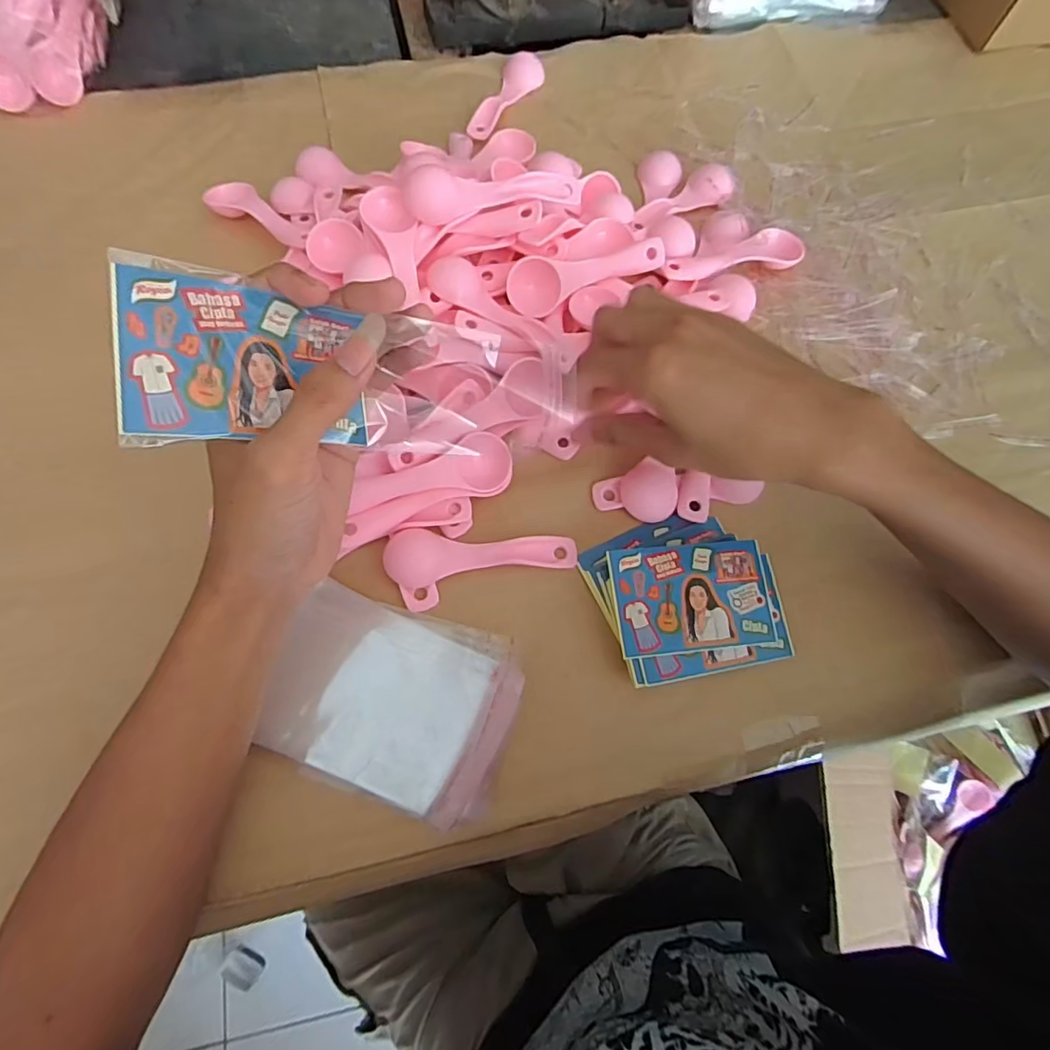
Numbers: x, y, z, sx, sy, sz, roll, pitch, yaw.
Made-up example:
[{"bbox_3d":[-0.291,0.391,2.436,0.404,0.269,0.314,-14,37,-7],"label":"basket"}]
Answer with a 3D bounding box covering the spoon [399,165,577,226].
[{"bbox_3d":[-0.019,-0.209,0.345,0.111,0.019,0.028,-7,70,-5],"label":"spoon"}]

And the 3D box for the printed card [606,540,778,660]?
[{"bbox_3d":[0.096,0.040,0.313,0.091,0.004,0.060,-4,75,-9],"label":"printed card"}]

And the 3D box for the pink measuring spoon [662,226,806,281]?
[{"bbox_3d":[0.150,-0.190,0.395,0.107,0.014,0.031,-18,71,-8],"label":"pink measuring spoon"}]

